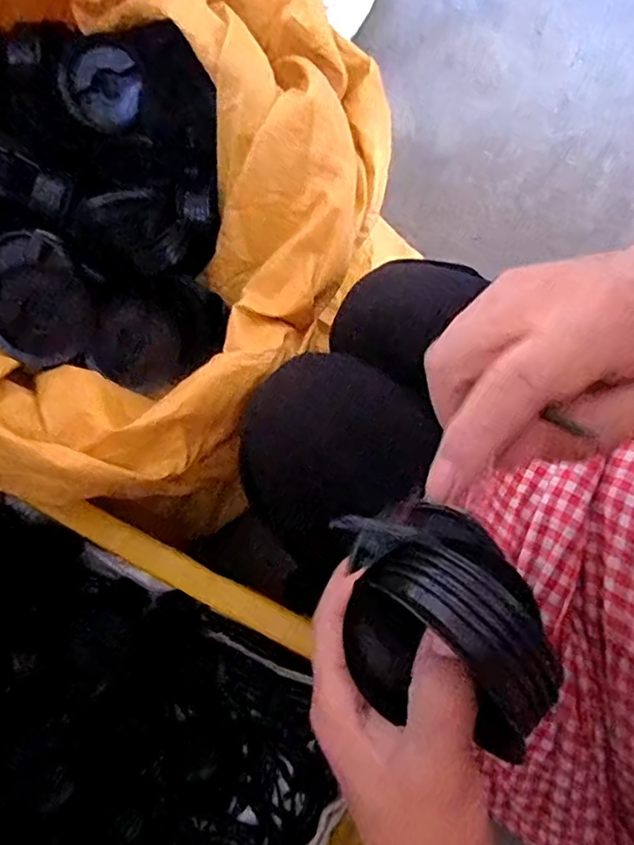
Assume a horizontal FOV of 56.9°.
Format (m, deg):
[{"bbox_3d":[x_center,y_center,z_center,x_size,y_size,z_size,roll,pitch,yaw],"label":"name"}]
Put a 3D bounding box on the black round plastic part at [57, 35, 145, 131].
[{"bbox_3d":[-0.191,-0.306,0.521,0.069,0.019,0.077,-14,97,14],"label":"black round plastic part"}]

